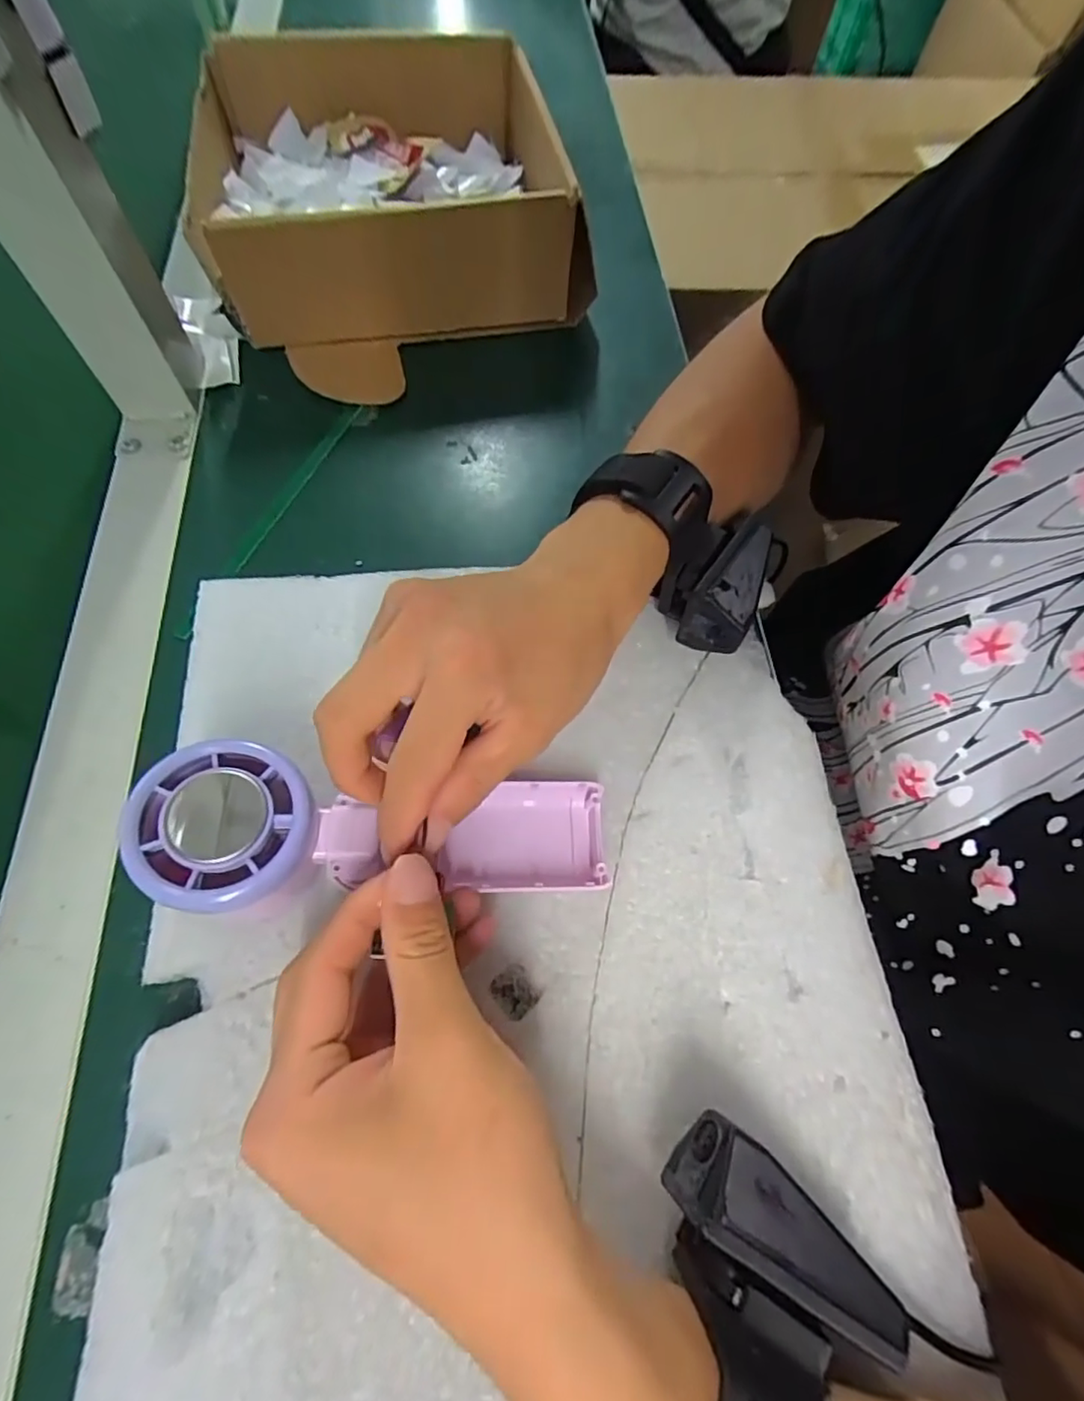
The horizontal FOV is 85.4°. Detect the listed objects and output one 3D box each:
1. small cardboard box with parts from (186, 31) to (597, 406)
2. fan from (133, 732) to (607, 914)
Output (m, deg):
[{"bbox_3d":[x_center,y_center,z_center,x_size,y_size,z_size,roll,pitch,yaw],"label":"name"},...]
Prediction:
[{"bbox_3d":[-0.101,-0.336,0.386,0.226,0.077,0.223,-15,67,-9],"label":"small cardboard box with parts"},{"bbox_3d":[-0.053,0.048,0.215,0.166,0.027,0.052,10,63,-25],"label":"fan"}]

